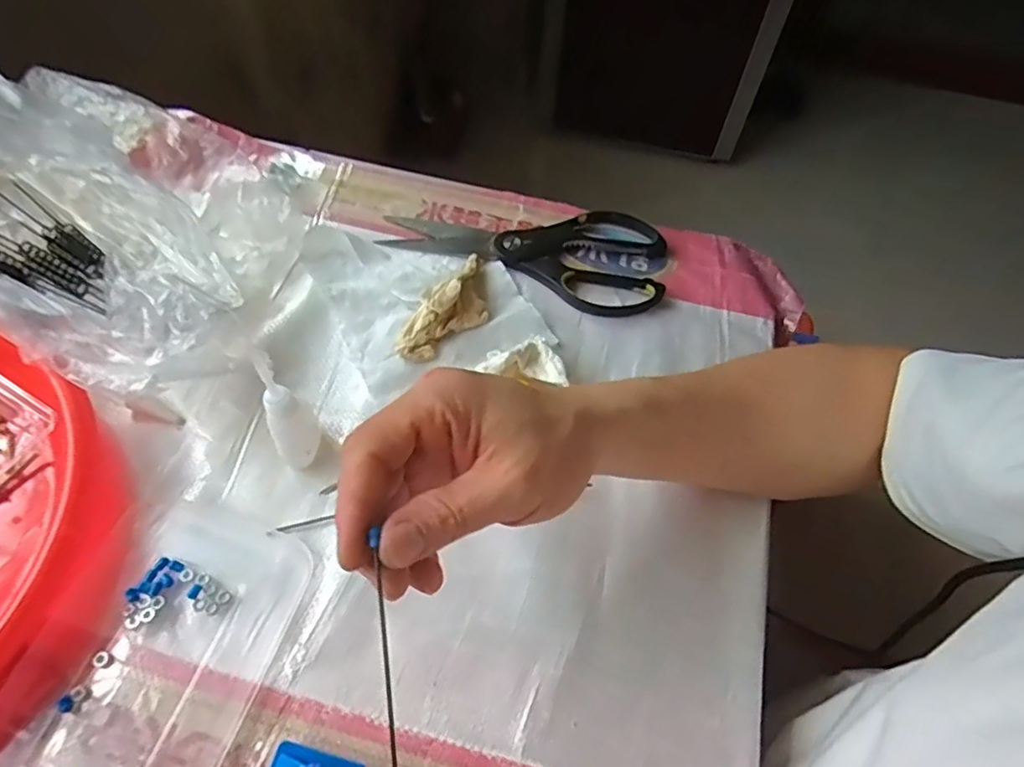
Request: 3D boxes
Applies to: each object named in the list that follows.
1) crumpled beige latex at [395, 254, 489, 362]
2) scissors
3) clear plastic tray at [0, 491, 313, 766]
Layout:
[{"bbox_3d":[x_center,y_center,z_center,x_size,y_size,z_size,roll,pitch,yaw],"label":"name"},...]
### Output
[{"bbox_3d":[-0.040,-0.054,0.432,0.038,0.026,0.097,29,61,14],"label":"crumpled beige latex"},{"bbox_3d":[0.010,-0.108,0.480,0.214,0.010,0.101,12,58,4],"label":"scissors"},{"bbox_3d":[-0.194,0.143,0.318,0.126,0.007,0.169,17,58,7],"label":"clear plastic tray"}]

